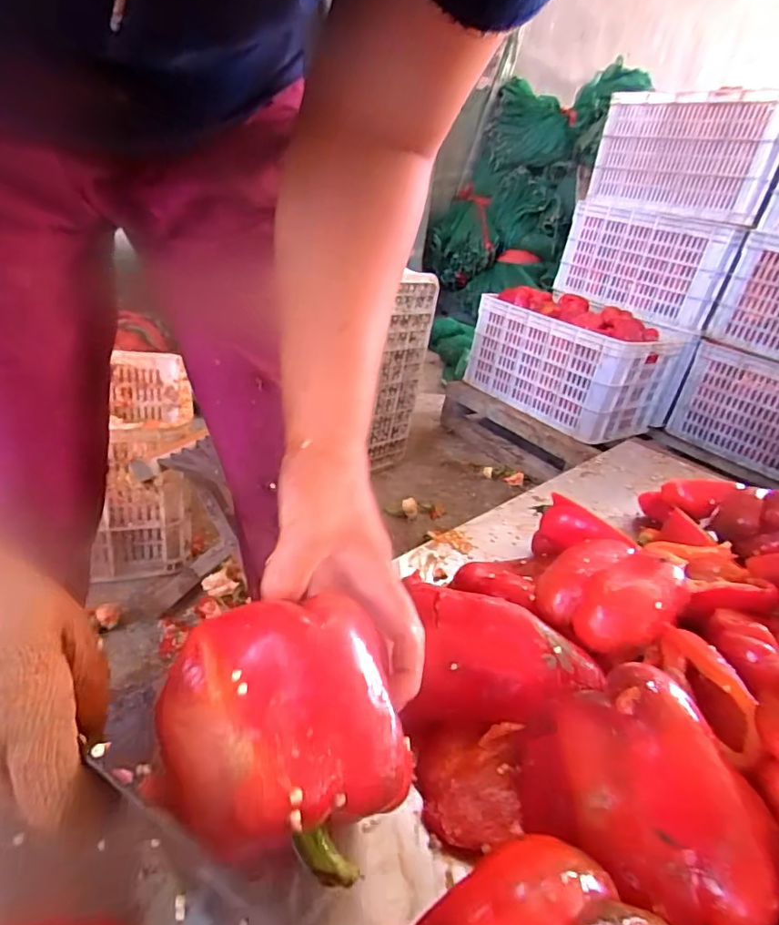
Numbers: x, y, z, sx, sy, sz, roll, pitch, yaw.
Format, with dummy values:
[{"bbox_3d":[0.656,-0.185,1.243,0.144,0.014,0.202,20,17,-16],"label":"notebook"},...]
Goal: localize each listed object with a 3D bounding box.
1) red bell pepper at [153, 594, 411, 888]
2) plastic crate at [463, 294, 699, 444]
[{"bbox_3d":[-0.047,0.115,0.230,0.091,0.080,0.097,-9,28,-32],"label":"red bell pepper"},{"bbox_3d":[0.584,-0.305,1.627,0.459,0.273,0.510,-12,34,-36],"label":"plastic crate"}]

